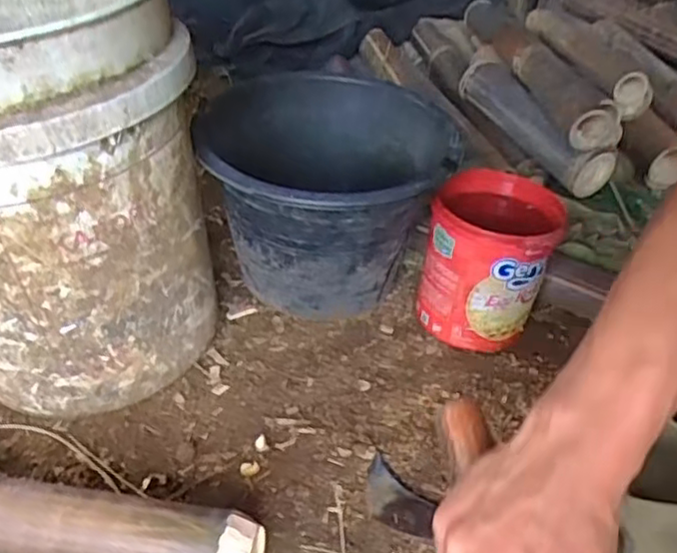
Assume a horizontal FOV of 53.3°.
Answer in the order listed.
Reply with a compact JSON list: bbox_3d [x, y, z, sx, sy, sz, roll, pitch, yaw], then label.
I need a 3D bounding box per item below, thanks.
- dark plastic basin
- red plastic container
[{"bbox_3d":[-0.014,-0.077,0.787,0.259,0.220,0.258,2,38,-2],"label":"dark plastic basin"},{"bbox_3d":[0.170,-0.016,0.770,0.136,0.164,0.140,14,39,13],"label":"red plastic container"}]

